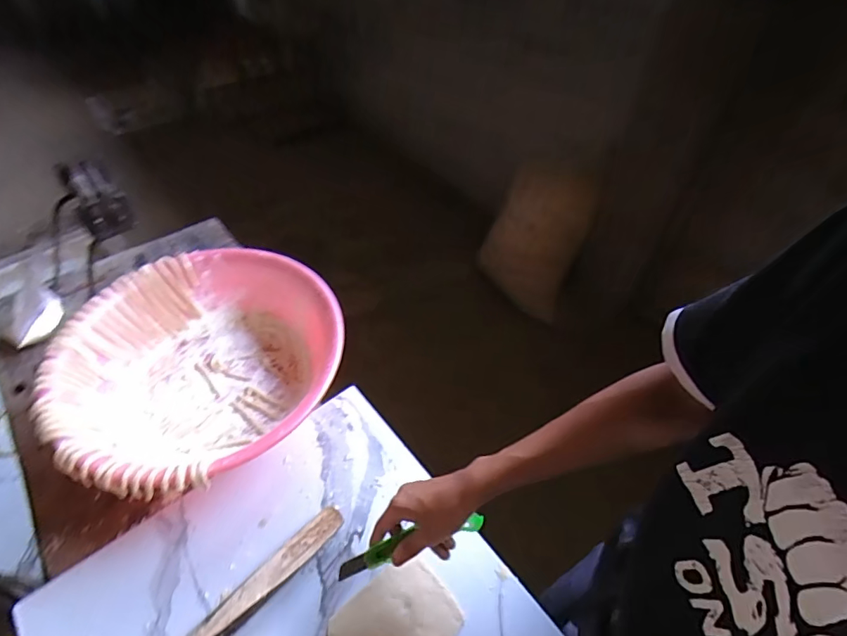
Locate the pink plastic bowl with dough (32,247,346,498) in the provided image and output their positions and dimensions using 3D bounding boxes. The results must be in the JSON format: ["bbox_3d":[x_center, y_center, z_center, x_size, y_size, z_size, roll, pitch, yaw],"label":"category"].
[{"bbox_3d":[-0.330,0.072,0.720,0.398,0.122,0.397,0,47,0],"label":"pink plastic bowl with dough"}]

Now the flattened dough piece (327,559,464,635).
[{"bbox_3d":[-0.032,0.367,0.547,0.137,0.006,0.114,-32,55,-26],"label":"flattened dough piece"}]

